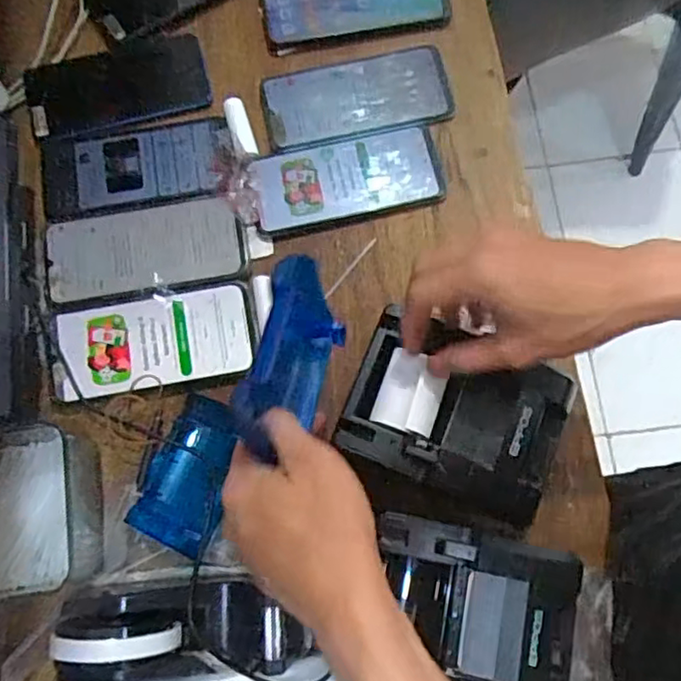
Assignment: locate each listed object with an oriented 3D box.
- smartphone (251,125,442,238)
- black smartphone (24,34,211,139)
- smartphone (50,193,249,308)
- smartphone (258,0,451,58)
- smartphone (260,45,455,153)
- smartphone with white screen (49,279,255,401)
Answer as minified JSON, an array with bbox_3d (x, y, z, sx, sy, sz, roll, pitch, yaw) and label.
[{"bbox_3d":[0.005,-0.143,0.560,0.160,0.016,0.077,-13,75,-1],"label":"smartphone"},{"bbox_3d":[-0.202,-0.233,0.582,0.158,0.009,0.076,-15,75,-2],"label":"black smartphone"},{"bbox_3d":[-0.169,-0.082,0.545,0.166,0.012,0.084,-9,75,0],"label":"smartphone"},{"bbox_3d":[0.013,-0.323,0.607,0.175,0.010,0.088,-13,75,-1],"label":"smartphone"},{"bbox_3d":[0.016,-0.221,0.582,0.169,0.009,0.081,-15,75,-1],"label":"smartphone"},{"bbox_3d":[-0.155,0.001,0.524,0.162,0.008,0.080,-10,75,0],"label":"smartphone with white screen"}]

